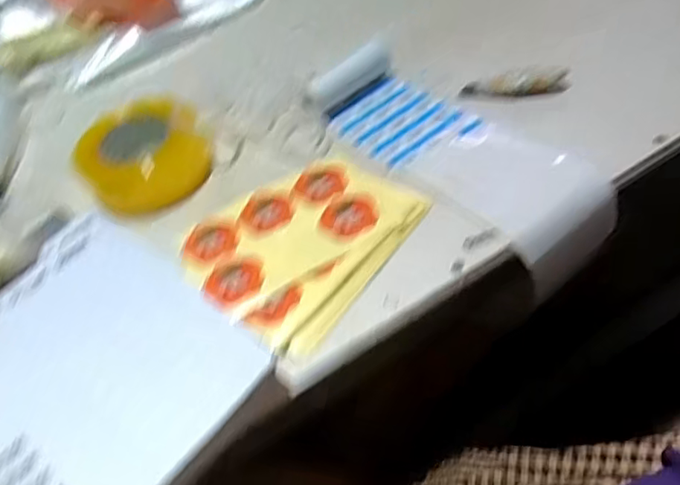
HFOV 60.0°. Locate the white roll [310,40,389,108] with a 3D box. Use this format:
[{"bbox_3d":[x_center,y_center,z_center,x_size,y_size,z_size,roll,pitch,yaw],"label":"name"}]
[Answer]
[{"bbox_3d":[0.018,-0.197,0.694,0.031,0.034,0.129,32,63,34],"label":"white roll"}]

